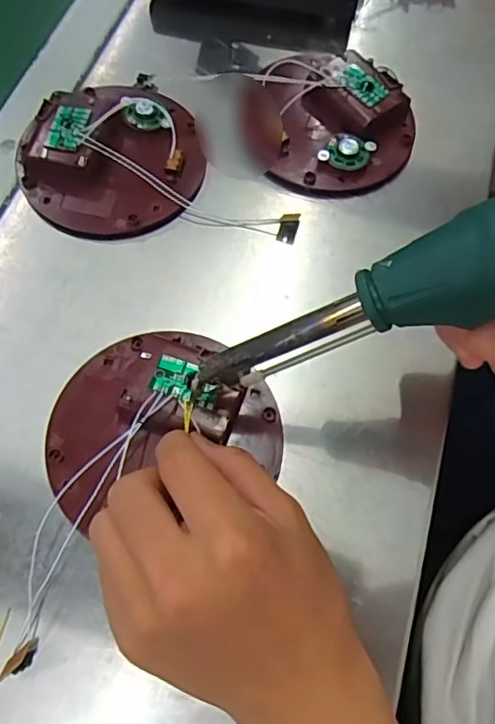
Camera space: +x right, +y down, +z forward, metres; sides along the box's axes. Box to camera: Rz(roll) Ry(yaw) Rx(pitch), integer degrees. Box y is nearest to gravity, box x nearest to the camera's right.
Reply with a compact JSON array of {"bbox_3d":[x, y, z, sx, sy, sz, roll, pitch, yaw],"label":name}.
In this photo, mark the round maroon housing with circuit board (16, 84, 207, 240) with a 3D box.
[{"bbox_3d":[-0.086,-0.139,0.365,0.111,0.028,0.123,14,66,3],"label":"round maroon housing with circuit board"}]

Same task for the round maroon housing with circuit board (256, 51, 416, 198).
[{"bbox_3d":[0.057,-0.163,0.380,0.108,0.035,0.102,1,66,-2],"label":"round maroon housing with circuit board"}]

